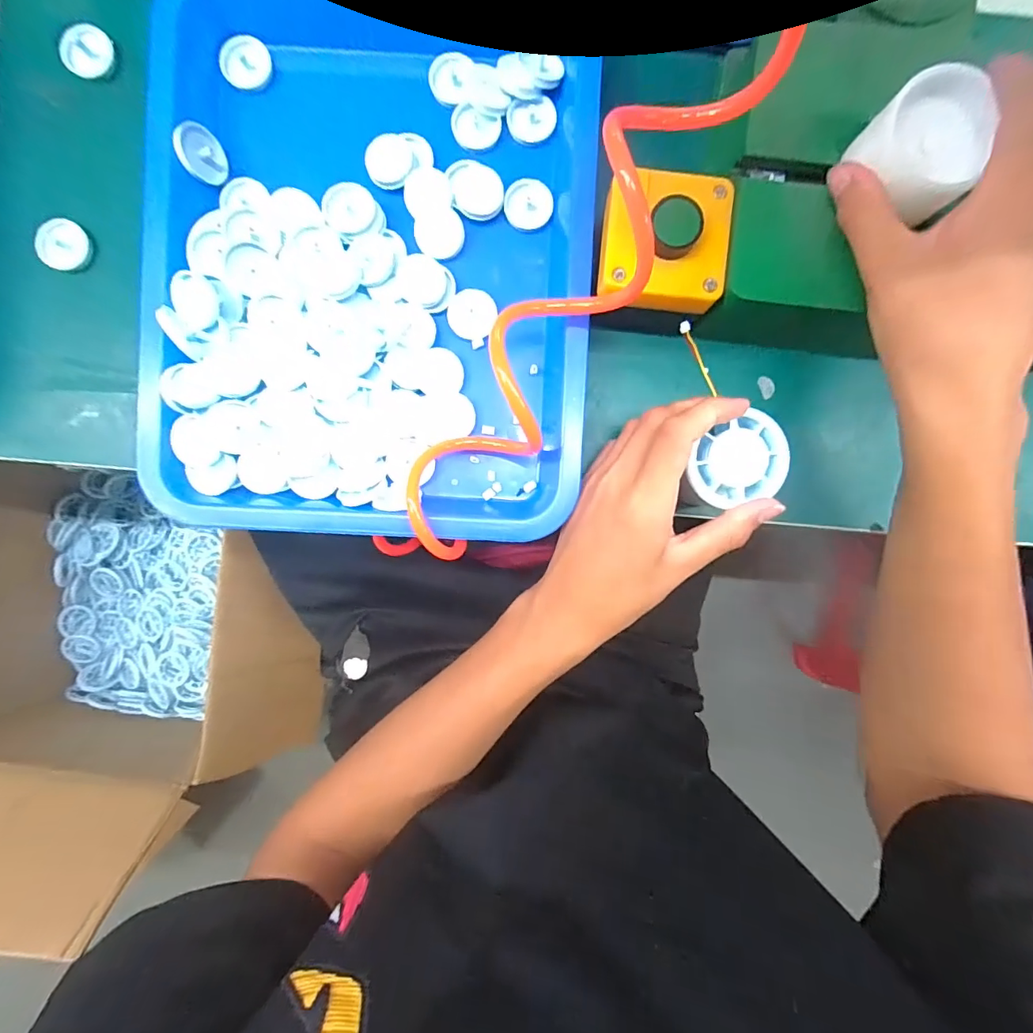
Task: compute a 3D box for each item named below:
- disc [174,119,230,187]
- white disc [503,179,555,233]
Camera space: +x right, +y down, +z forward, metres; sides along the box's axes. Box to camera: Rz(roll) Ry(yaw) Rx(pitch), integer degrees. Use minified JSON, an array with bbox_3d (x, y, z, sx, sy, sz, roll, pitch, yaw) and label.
[{"bbox_3d":[-0.191,-0.224,0.299,0.009,0.032,0.030,6,49,30],"label":"disc"},{"bbox_3d":[0.008,-0.202,0.315,0.030,0.005,0.031,0,90,-1],"label":"white disc"}]

